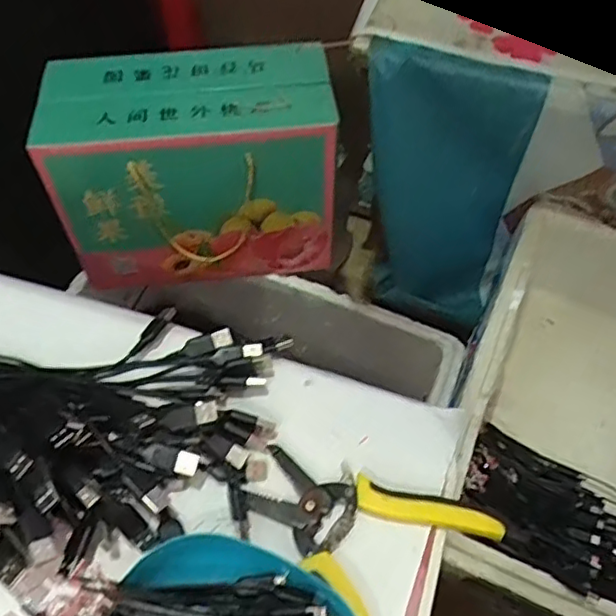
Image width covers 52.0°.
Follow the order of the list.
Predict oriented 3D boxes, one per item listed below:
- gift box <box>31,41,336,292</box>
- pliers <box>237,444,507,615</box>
[{"bbox_3d":[-0.133,-0.171,0.794,0.322,0.232,0.166,-3,55,-3],"label":"gift box"},{"bbox_3d":[0.026,0.139,0.373,0.146,0.015,0.113,28,60,18],"label":"pliers"}]

